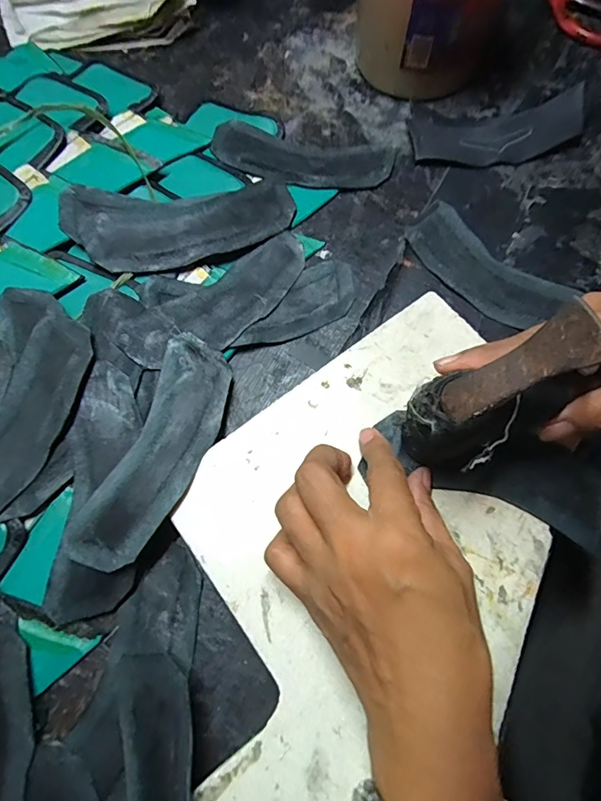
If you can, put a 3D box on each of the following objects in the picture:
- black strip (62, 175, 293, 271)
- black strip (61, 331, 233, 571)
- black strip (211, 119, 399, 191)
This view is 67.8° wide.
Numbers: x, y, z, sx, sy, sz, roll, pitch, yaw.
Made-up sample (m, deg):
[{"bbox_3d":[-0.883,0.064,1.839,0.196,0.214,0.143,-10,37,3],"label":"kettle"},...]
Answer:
[{"bbox_3d":[-0.086,-0.130,0.328,0.161,0.025,0.072,-13,71,-4],"label":"black strip"},{"bbox_3d":[-0.084,0.029,0.275,0.054,0.022,0.147,21,72,8],"label":"black strip"},{"bbox_3d":[0.001,-0.198,0.367,0.147,0.007,0.055,10,71,4],"label":"black strip"}]

